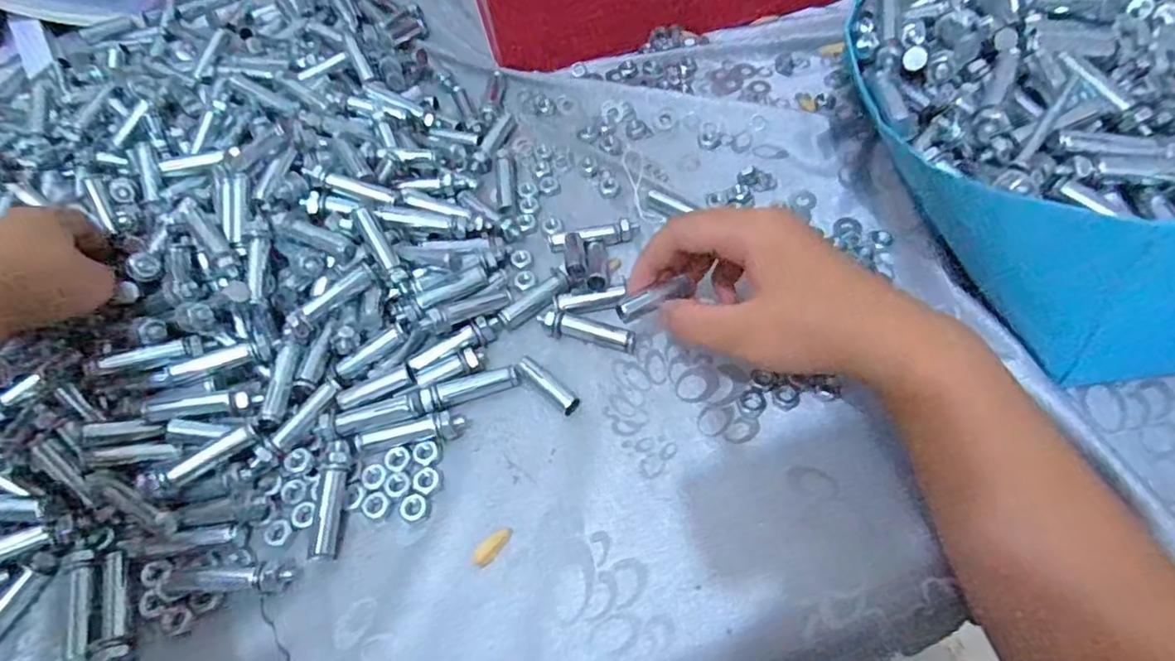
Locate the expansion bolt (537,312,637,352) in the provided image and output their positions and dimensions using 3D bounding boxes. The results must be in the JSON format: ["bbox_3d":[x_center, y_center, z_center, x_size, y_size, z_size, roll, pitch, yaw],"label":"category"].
[{"bbox_3d":[0.000,0.000,0.344,0.054,0.010,0.013,10,58,11],"label":"expansion bolt"}]

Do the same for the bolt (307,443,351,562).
[{"bbox_3d":[-0.123,0.081,0.301,0.011,0.011,0.055,2,64,4],"label":"bolt"}]

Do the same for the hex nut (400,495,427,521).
[{"bbox_3d":[-0.084,0.085,0.302,0.013,0.004,0.012,0,57,5],"label":"hex nut"}]

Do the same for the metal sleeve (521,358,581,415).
[{"bbox_3d":[-0.020,0.028,0.330,0.012,0.011,0.041,-39,62,-19],"label":"metal sleeve"}]

